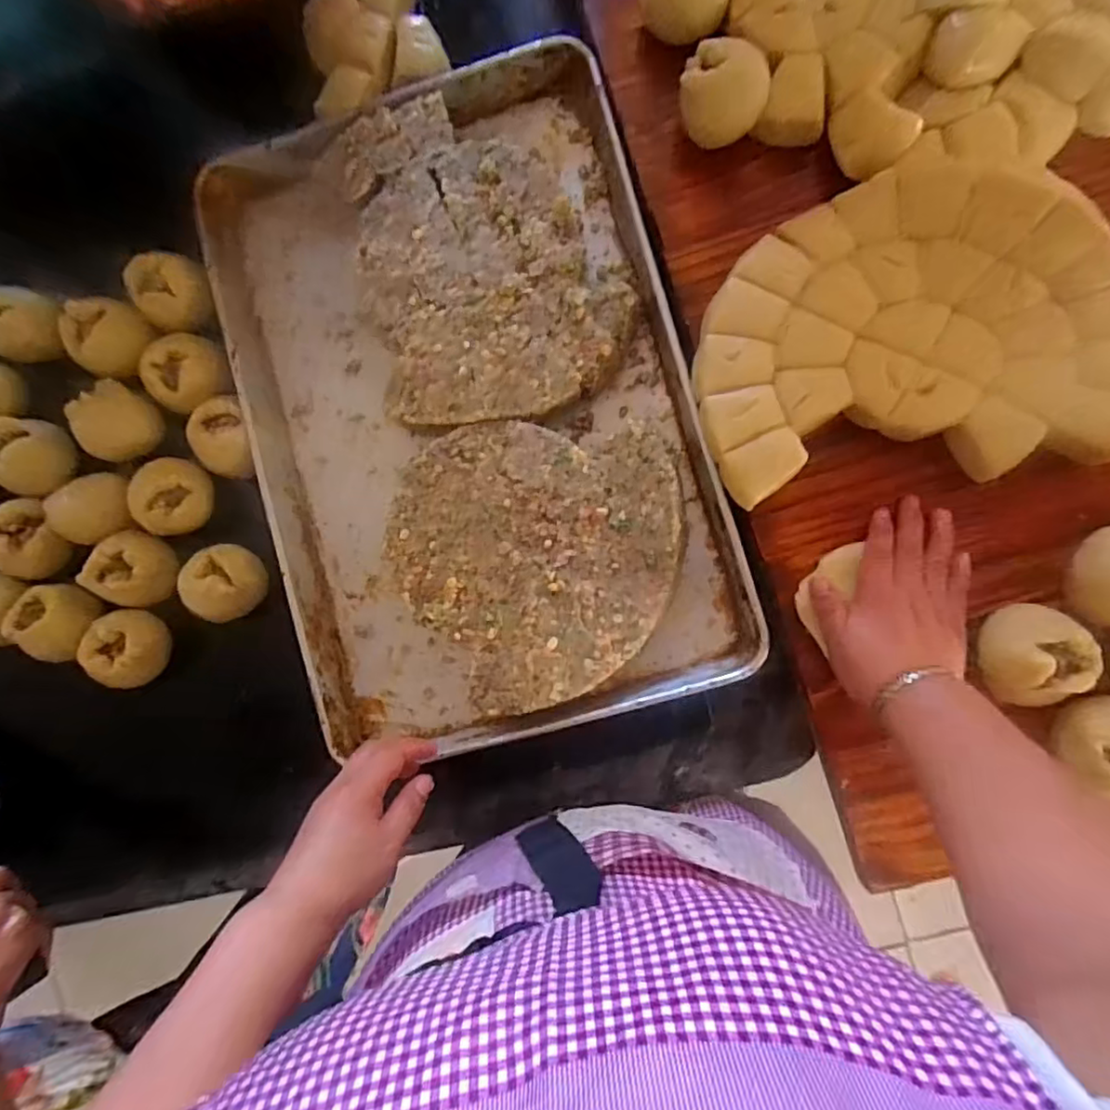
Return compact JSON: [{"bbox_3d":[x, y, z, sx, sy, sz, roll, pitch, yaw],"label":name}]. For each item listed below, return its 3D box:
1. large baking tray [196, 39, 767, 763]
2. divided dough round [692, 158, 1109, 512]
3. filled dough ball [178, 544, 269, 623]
[{"bbox_3d":[-0.080,-0.136,0.577,0.399,0.063,0.588,-15,86,4],"label":"large baking tray"},{"bbox_3d":[0.284,-0.180,0.499,0.336,0.066,0.246,-7,87,5],"label":"divided dough round"},{"bbox_3d":[-0.322,0.027,0.600,0.074,0.056,0.075,13,87,6],"label":"filled dough ball"}]

